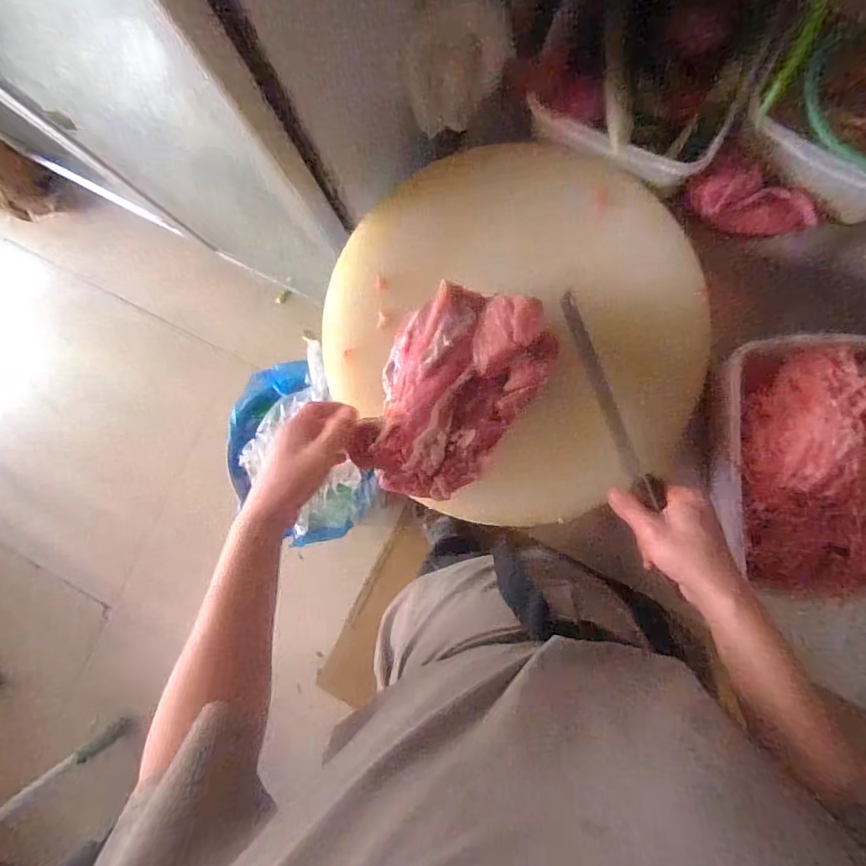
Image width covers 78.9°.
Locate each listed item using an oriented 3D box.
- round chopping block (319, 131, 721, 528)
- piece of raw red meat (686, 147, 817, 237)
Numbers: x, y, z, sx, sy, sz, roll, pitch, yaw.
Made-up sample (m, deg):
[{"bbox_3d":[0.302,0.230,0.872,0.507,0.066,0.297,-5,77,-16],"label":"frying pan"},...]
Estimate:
[{"bbox_3d":[0.091,-0.111,0.596,0.404,0.068,0.408,0,88,5],"label":"round chopping block"},{"bbox_3d":[0.350,-0.249,0.576,0.141,0.051,0.064,28,91,5],"label":"piece of raw red meat"}]

